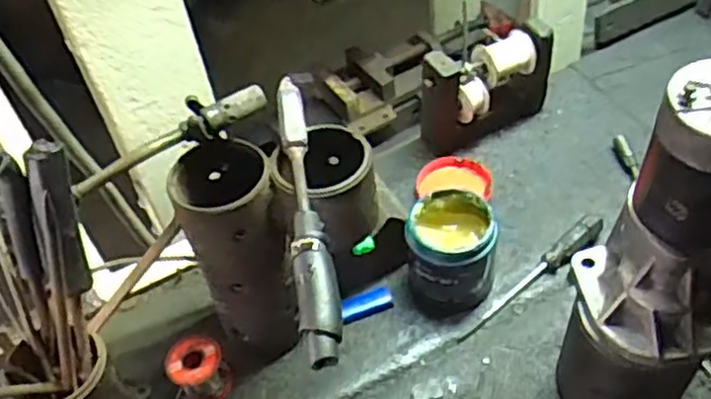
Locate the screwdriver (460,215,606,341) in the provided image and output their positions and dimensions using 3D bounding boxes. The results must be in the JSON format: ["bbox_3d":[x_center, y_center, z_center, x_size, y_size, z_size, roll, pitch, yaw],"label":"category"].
[{"bbox_3d":[0.193,0.087,0.792,0.214,0.020,0.026,-38,50,-13],"label":"screwdriver"}]

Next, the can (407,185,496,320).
[{"bbox_3d":[0.102,0.061,0.762,0.092,0.113,0.089,1,47,10],"label":"can"}]

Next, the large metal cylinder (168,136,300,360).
[{"bbox_3d":[-0.109,0.053,0.701,0.090,0.221,0.096,-22,48,-12],"label":"large metal cylinder"}]

